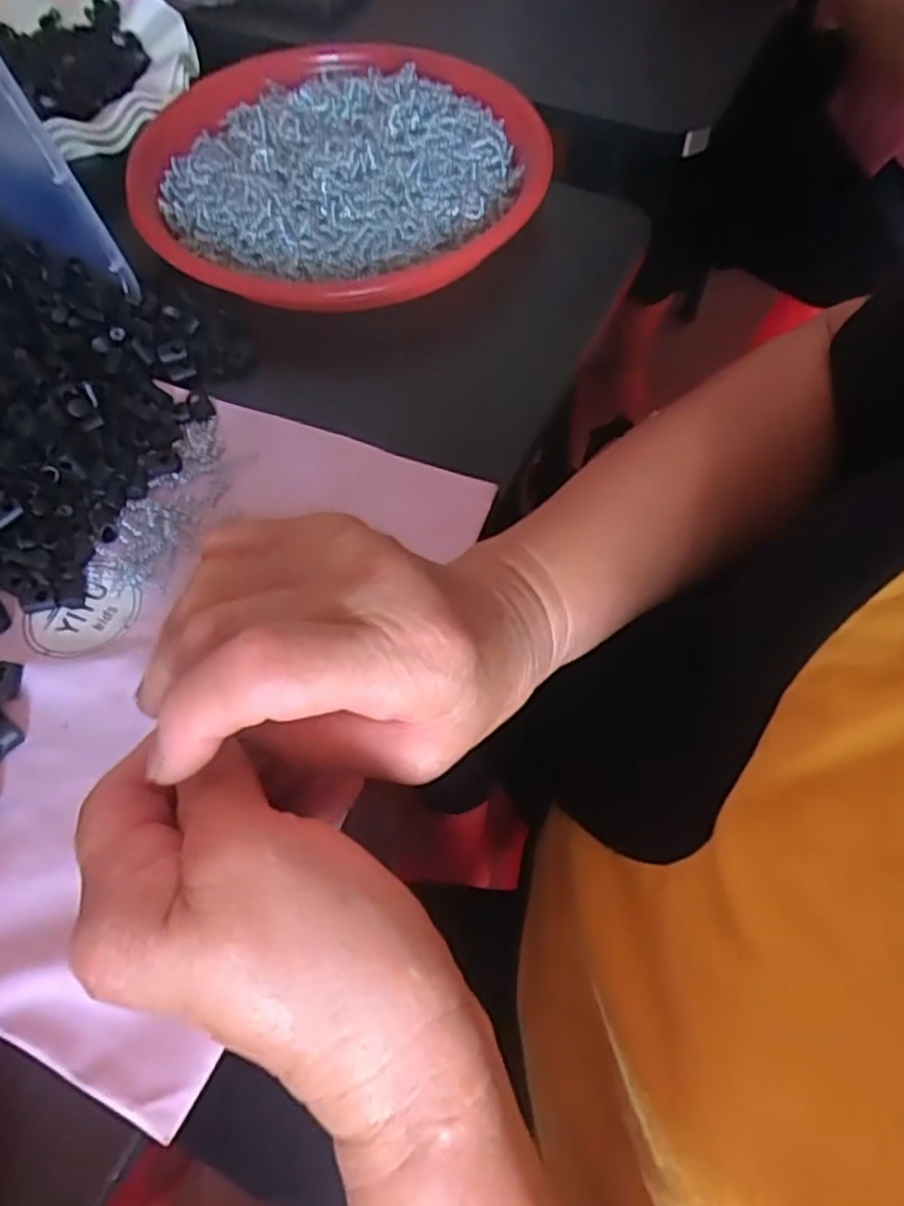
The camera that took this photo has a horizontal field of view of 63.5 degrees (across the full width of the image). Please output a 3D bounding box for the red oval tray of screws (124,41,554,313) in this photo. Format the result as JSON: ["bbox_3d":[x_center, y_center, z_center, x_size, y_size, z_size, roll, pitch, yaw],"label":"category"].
[{"bbox_3d":[-0.067,-0.255,0.422,0.235,0.029,0.217,3,61,3],"label":"red oval tray of screws"}]

